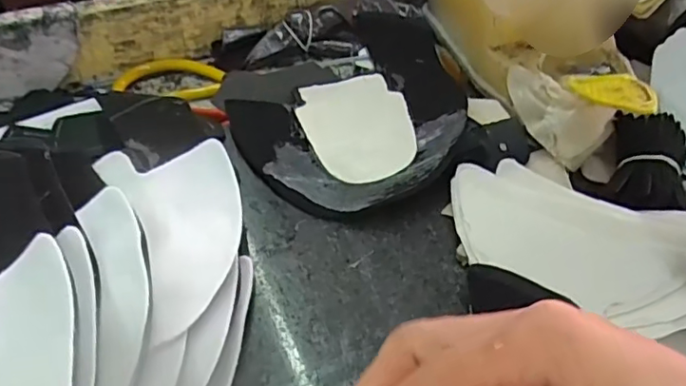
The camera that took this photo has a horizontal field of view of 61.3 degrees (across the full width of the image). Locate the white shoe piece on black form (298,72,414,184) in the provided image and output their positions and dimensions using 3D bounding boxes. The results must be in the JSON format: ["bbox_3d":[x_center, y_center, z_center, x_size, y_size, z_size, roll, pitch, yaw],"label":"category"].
[{"bbox_3d":[0.009,-0.054,0.423,0.076,0.009,0.115,-7,50,-7],"label":"white shoe piece on black form"}]

